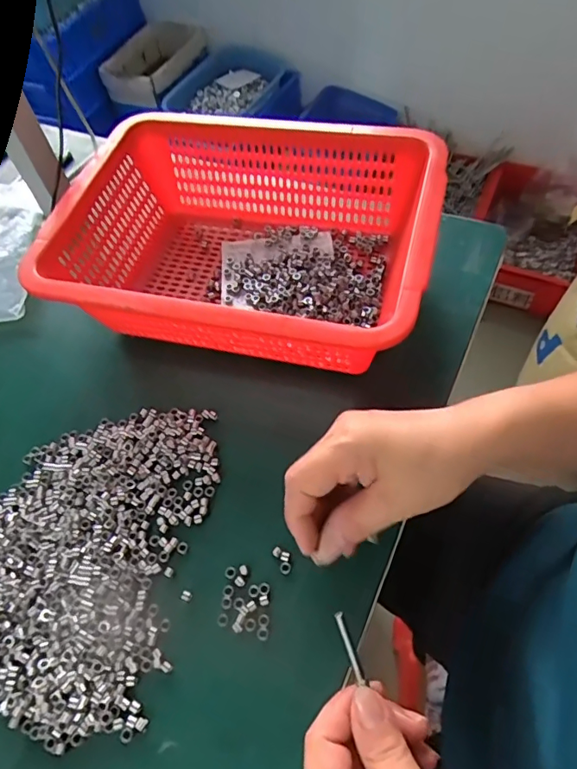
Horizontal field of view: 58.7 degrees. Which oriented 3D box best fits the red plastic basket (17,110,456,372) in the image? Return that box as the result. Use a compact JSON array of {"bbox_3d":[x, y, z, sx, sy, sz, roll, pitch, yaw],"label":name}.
[{"bbox_3d":[-0.038,-0.117,0.442,0.299,0.104,0.224,10,60,13],"label":"red plastic basket"}]

